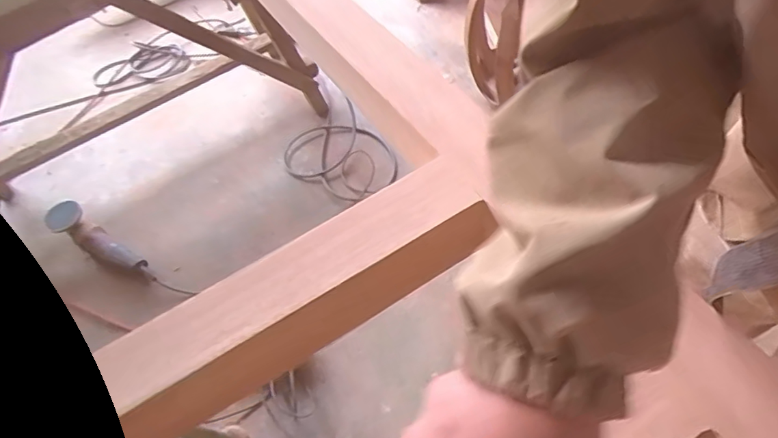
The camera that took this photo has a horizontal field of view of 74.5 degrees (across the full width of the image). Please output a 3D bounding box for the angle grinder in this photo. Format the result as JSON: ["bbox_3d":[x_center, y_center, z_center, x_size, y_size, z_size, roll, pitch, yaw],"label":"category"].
[{"bbox_3d":[-0.692,0.061,1.244,0.284,0.081,0.067,34,60,-1],"label":"angle grinder"}]

